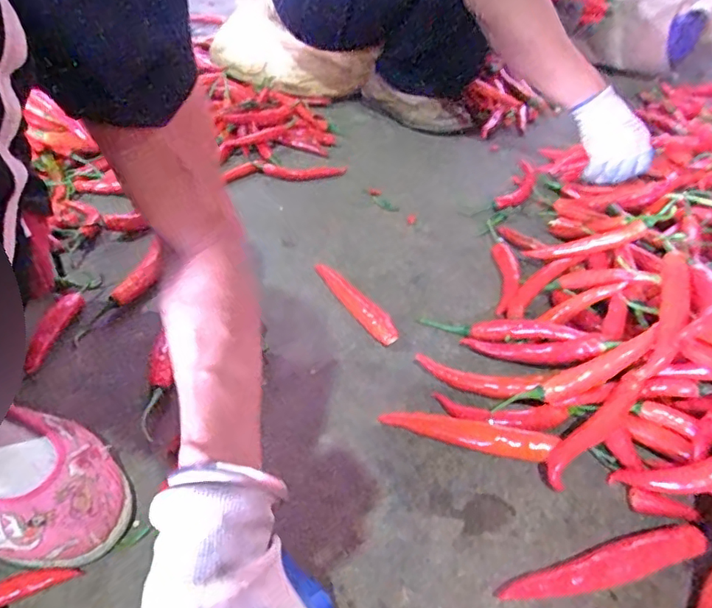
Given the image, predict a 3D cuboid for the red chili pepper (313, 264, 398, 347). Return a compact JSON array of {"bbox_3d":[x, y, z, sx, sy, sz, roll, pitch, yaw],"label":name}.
[{"bbox_3d":[-0.002,-0.004,0.563,0.022,0.017,0.150,-20,43,-24],"label":"red chili pepper"}]

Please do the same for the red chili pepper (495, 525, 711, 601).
[{"bbox_3d":[0.161,0.172,0.349,0.138,0.020,0.025,-11,41,-15],"label":"red chili pepper"}]

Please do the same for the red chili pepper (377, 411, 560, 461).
[{"bbox_3d":[0.088,0.102,0.433,0.132,0.017,0.022,13,40,14],"label":"red chili pepper"}]

